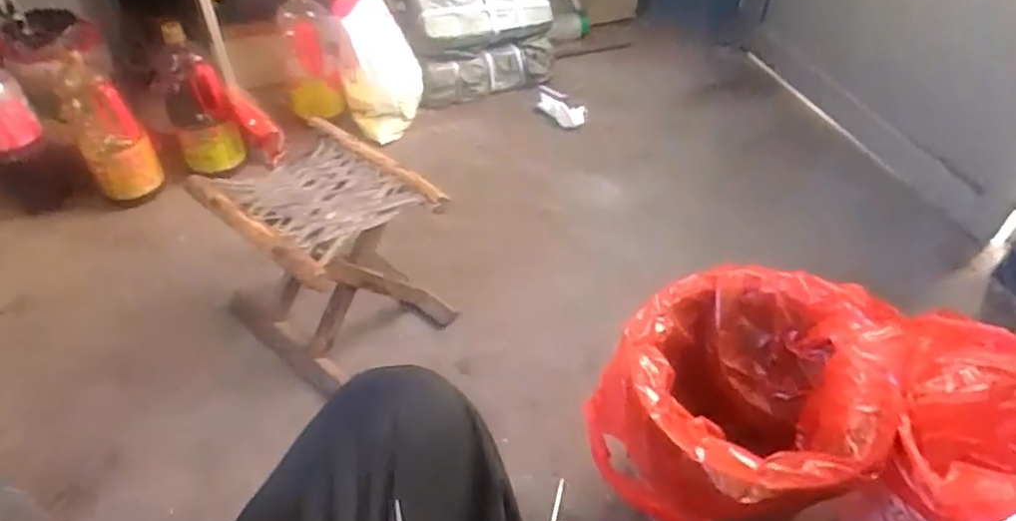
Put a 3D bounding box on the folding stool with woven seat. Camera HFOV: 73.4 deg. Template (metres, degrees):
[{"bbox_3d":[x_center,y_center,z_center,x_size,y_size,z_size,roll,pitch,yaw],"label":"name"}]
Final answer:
[{"bbox_3d":[-0.254,-0.010,1.012,0.270,0.253,0.249,31,52,26],"label":"folding stool with woven seat"}]

